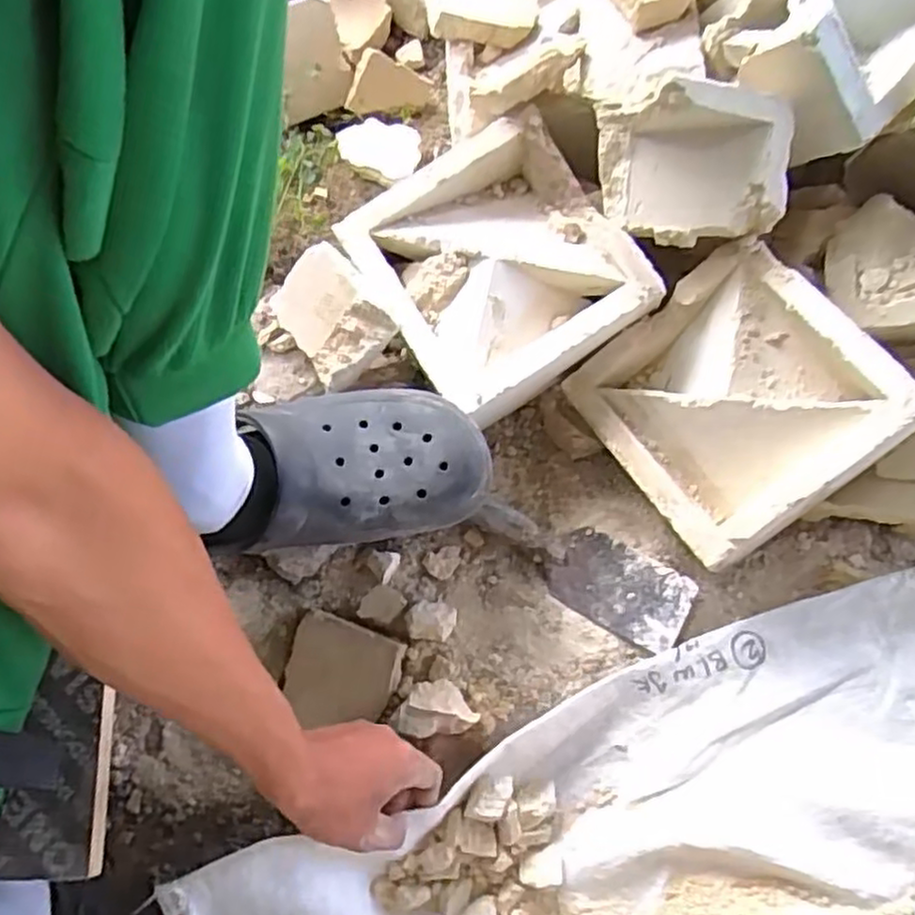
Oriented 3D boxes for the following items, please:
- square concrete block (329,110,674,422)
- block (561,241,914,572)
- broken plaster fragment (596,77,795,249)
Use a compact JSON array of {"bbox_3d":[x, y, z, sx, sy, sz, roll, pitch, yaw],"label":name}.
[{"bbox_3d":[0.031,-0.158,0.602,0.200,0.068,0.204,-32,78,-10],"label":"square concrete block"},{"bbox_3d":[0.225,-0.049,0.598,0.200,0.090,0.222,-42,63,12],"label":"block"},{"bbox_3d":[0.177,-0.223,0.546,0.141,0.057,0.116,-2,106,23],"label":"broken plaster fragment"}]

